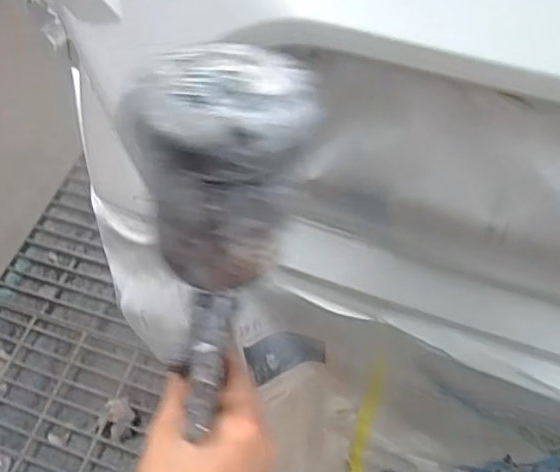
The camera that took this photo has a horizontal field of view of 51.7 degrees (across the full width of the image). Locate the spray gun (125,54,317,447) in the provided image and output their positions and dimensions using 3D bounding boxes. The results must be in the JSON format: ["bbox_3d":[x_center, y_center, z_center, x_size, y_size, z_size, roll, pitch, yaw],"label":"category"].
[{"bbox_3d":[-0.037,0.014,0.339,0.077,0.219,0.076,17,32,14],"label":"spray gun"}]

